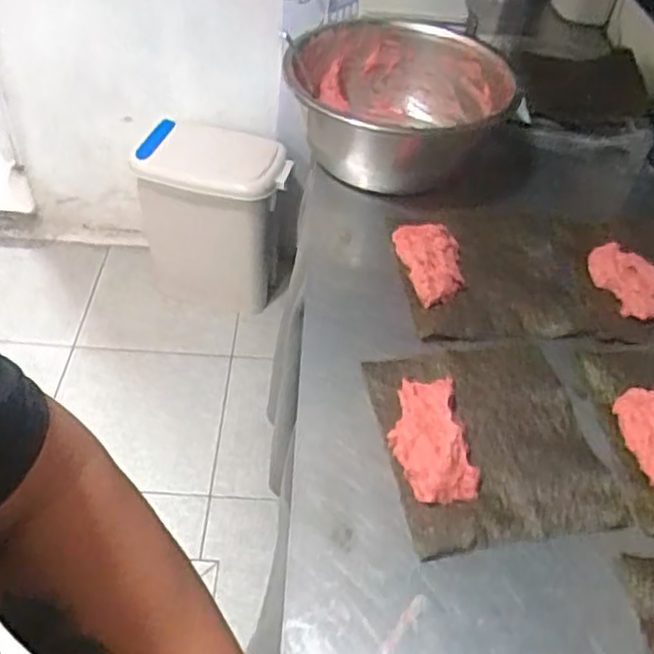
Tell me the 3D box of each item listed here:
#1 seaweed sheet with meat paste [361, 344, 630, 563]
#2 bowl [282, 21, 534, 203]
[{"bbox_3d":[0.143,0.093,0.616,0.176,0.021,0.199,-6,47,-8],"label":"seaweed sheet with meat paste"},{"bbox_3d":[0.105,-0.293,0.914,0.305,0.145,0.263,2,47,-1],"label":"bowl"}]

